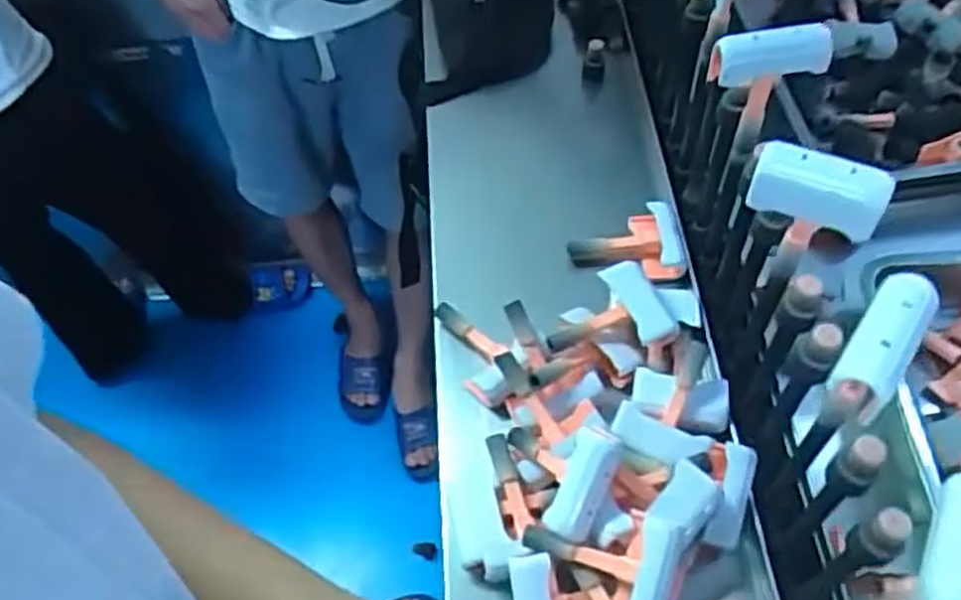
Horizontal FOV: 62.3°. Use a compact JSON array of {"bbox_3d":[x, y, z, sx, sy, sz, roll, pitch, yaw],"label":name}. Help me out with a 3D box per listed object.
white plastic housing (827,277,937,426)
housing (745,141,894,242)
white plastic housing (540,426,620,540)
[{"bbox_3d":[0.210,0.020,0.414,0.030,0.032,0.075,29,76,20],"label":"white plastic housing"},{"bbox_3d":[0.206,-0.067,0.485,0.077,0.045,0.021,14,58,12],"label":"housing"},{"bbox_3d":[0.072,0.129,0.558,0.037,0.022,0.078,23,95,17],"label":"white plastic housing"}]

